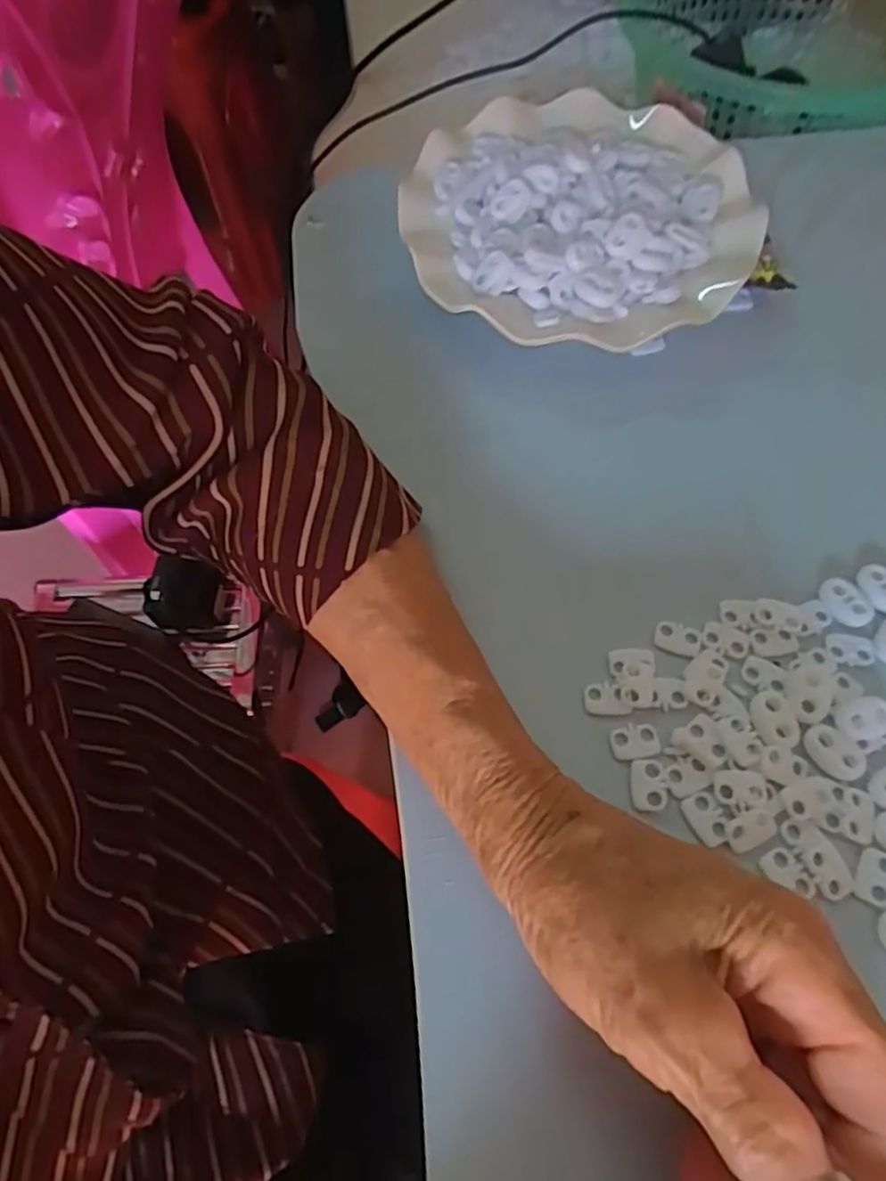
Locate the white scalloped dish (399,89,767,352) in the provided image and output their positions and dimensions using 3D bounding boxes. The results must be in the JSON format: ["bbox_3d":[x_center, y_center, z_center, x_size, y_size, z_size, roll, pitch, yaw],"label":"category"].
[{"bbox_3d":[0.070,-0.188,0.349,0.173,0.038,0.162,-1,62,2],"label":"white scalloped dish"}]

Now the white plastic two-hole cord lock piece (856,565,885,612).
[{"bbox_3d":[0.179,-0.001,0.277,0.016,0.004,0.021,-25,64,-11],"label":"white plastic two-hole cord lock piece"}]

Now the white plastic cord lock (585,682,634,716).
[{"bbox_3d":[0.063,0.042,0.262,0.017,0.004,0.013,-8,62,-2],"label":"white plastic cord lock"}]

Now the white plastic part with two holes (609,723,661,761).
[{"bbox_3d":[0.072,0.056,0.255,0.018,0.004,0.013,-9,62,-3],"label":"white plastic part with two holes"}]

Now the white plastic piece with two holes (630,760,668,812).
[{"bbox_3d":[0.075,0.071,0.248,0.012,0.004,0.018,-2,62,1],"label":"white plastic piece with two holes"}]

